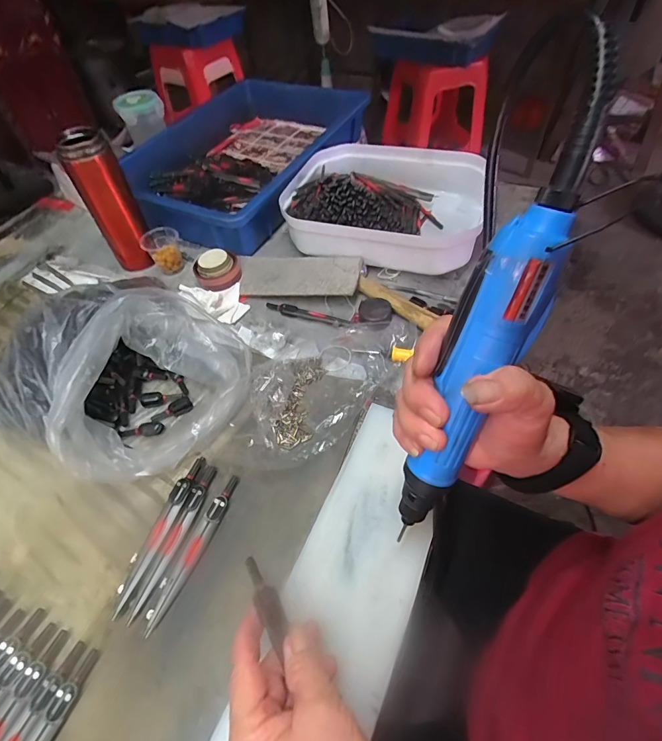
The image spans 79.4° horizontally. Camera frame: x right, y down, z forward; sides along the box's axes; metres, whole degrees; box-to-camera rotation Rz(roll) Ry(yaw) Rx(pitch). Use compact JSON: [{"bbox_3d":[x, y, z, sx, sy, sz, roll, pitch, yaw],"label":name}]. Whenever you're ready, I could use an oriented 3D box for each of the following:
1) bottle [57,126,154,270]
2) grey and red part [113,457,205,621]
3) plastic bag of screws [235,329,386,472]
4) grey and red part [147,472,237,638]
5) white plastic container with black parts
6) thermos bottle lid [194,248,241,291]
[{"bbox_3d":[-0.291,-0.220,0.531,0.061,0.168,0.057,-31,56,-17],"label":"bottle"},{"bbox_3d":[-0.143,0.136,0.343,0.014,0.021,0.133,13,55,15],"label":"grey and red part"},{"bbox_3d":[-0.026,0.022,0.418,0.113,0.027,0.184,28,60,24],"label":"plastic bag of screws"},{"bbox_3d":[-0.114,0.147,0.335,0.016,0.008,0.128,17,56,18],"label":"grey and red part"},{"bbox_3d":[0.073,-0.234,0.569,0.261,0.067,0.214,17,56,18],"label":"white plastic container with black parts"},{"bbox_3d":[-0.154,-0.136,0.539,0.059,0.033,0.045,-14,53,-5],"label":"thermos bottle lid"}]

